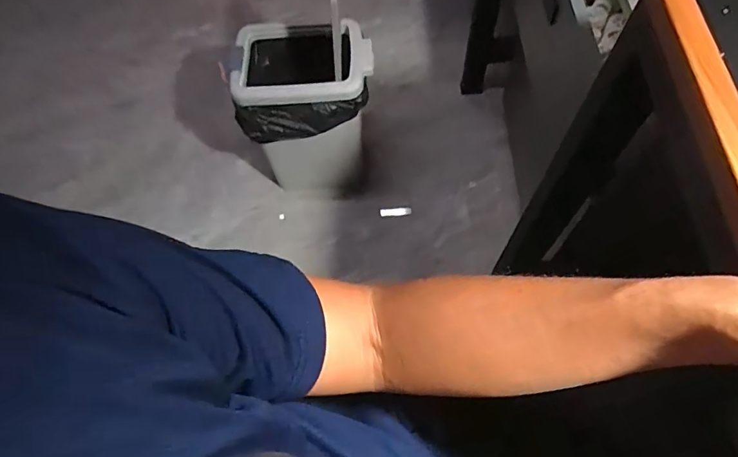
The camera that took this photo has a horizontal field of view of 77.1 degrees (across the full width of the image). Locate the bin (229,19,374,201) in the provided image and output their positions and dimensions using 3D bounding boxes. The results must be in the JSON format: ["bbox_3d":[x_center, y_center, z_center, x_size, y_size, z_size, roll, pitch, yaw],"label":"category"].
[{"bbox_3d":[-0.133,-0.264,1.152,0.294,0.419,0.226,-4,62,2],"label":"bin"}]

